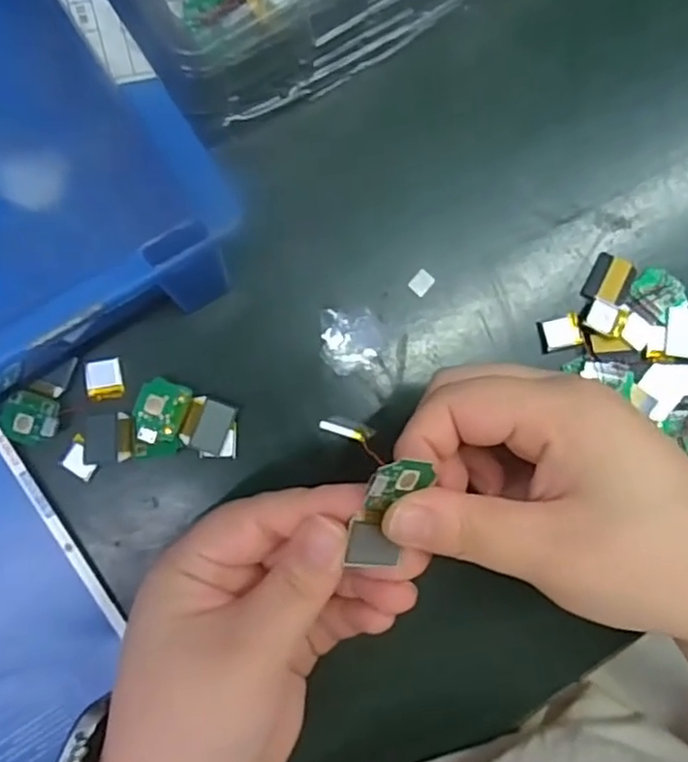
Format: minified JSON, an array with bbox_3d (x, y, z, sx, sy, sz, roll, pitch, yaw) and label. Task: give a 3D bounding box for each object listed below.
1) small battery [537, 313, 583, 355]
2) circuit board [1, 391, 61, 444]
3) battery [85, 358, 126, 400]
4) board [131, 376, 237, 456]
[{"bbox_3d":[0.095,-0.021,0.301,0.018,0.004,0.014,-14,86,-4],"label":"small battery"},{"bbox_3d":[-0.126,0.015,0.276,0.024,0.005,0.019,14,84,-1],"label":"circuit board"},{"bbox_3d":[-0.099,-0.001,0.284,0.014,0.004,0.017,-11,85,-4],"label":"battery"},{"bbox_3d":[-0.066,0.015,0.282,0.038,0.009,0.024,18,84,-1],"label":"board"}]

